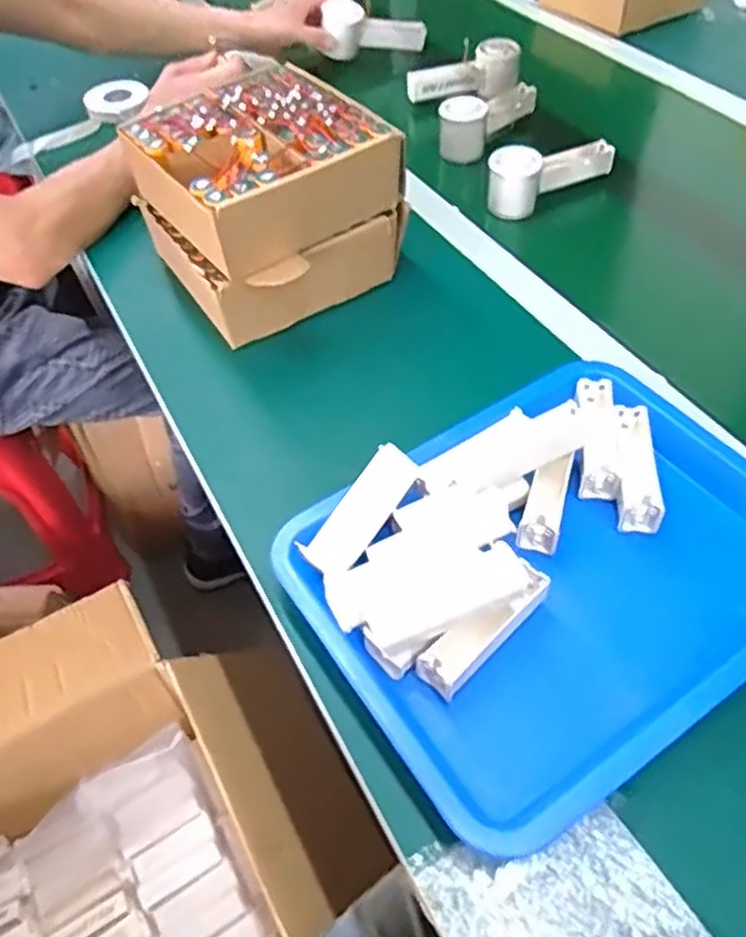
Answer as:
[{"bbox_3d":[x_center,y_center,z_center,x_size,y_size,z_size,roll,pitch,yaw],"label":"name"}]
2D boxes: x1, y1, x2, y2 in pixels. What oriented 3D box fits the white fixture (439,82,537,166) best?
[{"bbox_3d":[0.150,-0.441,0.912,0.149,0.066,0.050,-30,55,-19],"label":"white fixture"}]

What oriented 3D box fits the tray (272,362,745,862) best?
[{"bbox_3d":[0.133,0.064,0.500,0.327,0.058,0.251,-30,55,-19],"label":"tray"}]

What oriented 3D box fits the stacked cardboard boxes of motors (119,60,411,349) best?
[{"bbox_3d":[-0.100,-0.253,0.688,0.201,0.143,0.196,-29,54,-18],"label":"stacked cardboard boxes of motors"}]

